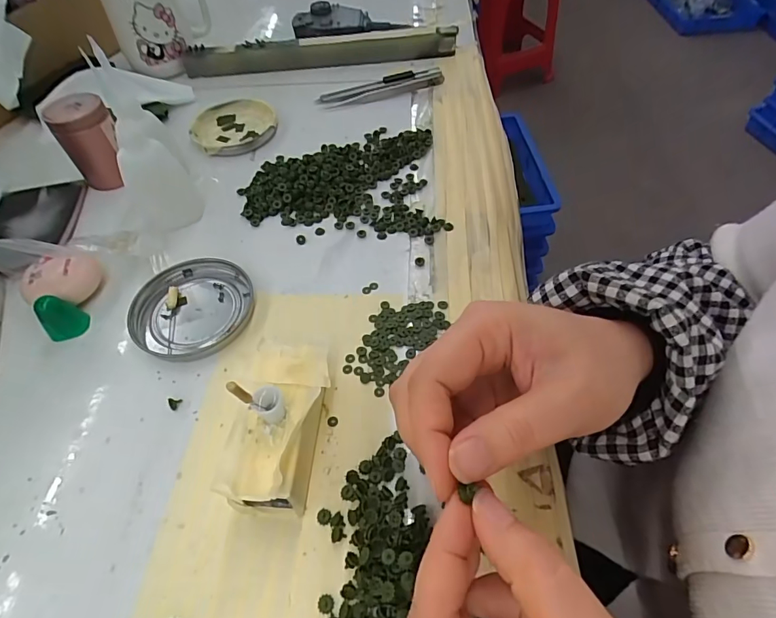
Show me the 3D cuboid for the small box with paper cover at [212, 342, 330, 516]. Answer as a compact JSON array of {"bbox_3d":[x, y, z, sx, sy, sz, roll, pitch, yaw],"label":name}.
[{"bbox_3d":[-0.055,0.061,0.231,0.045,0.041,0.085,5,54,7],"label":"small box with paper cover"}]

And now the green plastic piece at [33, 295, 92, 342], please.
[{"bbox_3d":[-0.213,0.005,0.294,0.008,0.032,0.024,19,55,41],"label":"green plastic piece"}]

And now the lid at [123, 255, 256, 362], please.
[{"bbox_3d":[-0.130,-0.001,0.302,0.072,0.009,0.079,-1,53,2],"label":"lid"}]

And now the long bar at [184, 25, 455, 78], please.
[{"bbox_3d":[-0.073,-0.280,0.492,0.294,0.032,0.019,-4,53,0],"label":"long bar"}]

